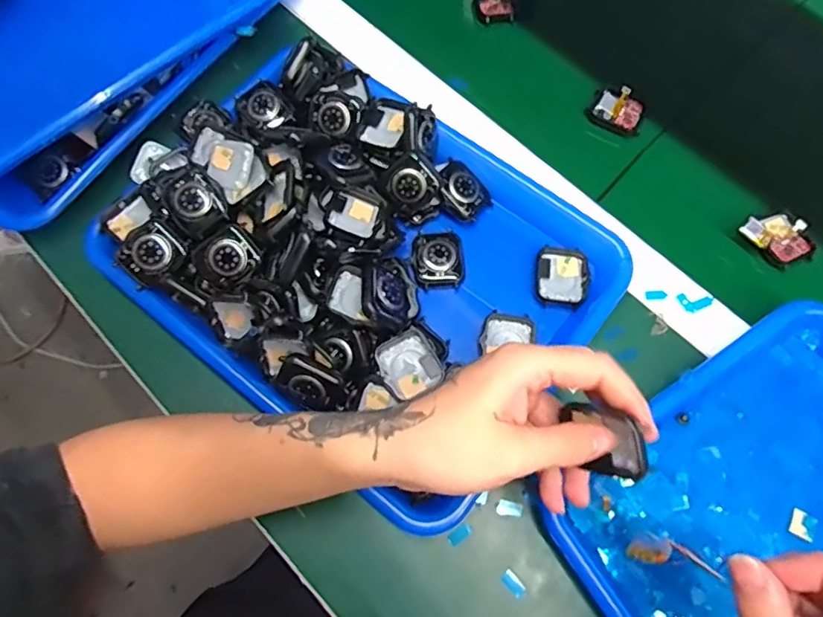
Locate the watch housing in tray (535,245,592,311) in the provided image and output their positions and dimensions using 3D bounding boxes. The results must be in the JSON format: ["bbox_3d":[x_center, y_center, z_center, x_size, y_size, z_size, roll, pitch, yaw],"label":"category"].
[{"bbox_3d":[0.113,-0.024,0.415,0.038,0.007,0.047,9,73,4],"label":"watch housing in tray"}]

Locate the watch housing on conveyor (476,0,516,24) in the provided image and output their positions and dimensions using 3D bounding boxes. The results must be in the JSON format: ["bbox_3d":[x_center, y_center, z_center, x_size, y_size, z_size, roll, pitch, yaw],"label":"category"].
[{"bbox_3d":[0.079,-0.288,0.518,0.039,0.007,0.048,3,72,2],"label":"watch housing on conveyor"}]

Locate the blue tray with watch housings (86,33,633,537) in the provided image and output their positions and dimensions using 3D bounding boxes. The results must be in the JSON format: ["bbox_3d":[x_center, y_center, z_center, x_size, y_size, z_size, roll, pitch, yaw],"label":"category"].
[{"bbox_3d":[-0.038,-0.045,0.396,0.331,0.060,0.255,37,76,12],"label":"blue tray with watch housings"}]

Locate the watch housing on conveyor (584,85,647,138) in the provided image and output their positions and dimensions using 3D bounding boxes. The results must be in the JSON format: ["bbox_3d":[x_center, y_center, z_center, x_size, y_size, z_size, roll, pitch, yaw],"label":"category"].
[{"bbox_3d":[0.178,-0.170,0.476,0.049,0.013,0.035,32,75,10],"label":"watch housing on conveyor"}]

